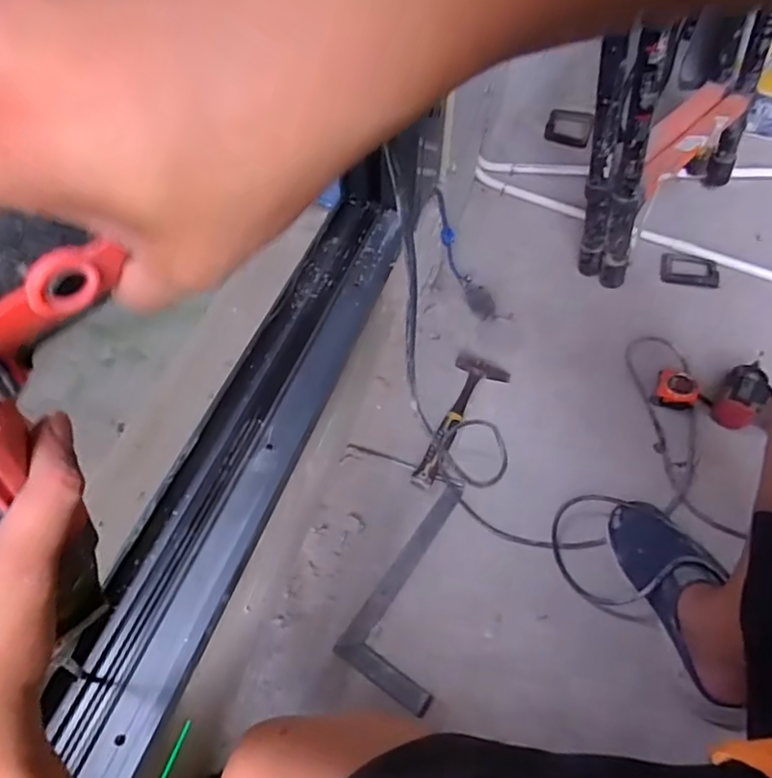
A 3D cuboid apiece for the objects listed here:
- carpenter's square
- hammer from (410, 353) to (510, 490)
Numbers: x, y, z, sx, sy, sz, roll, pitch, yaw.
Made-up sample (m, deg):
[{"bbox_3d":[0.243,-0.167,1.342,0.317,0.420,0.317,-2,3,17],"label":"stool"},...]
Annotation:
[{"bbox_3d":[0.066,0.282,0.849,0.140,0.018,0.286,30,65,20],"label":"carpenter's square"},{"bbox_3d":[0.125,0.048,0.972,0.089,0.031,0.256,18,57,11],"label":"hammer"}]

